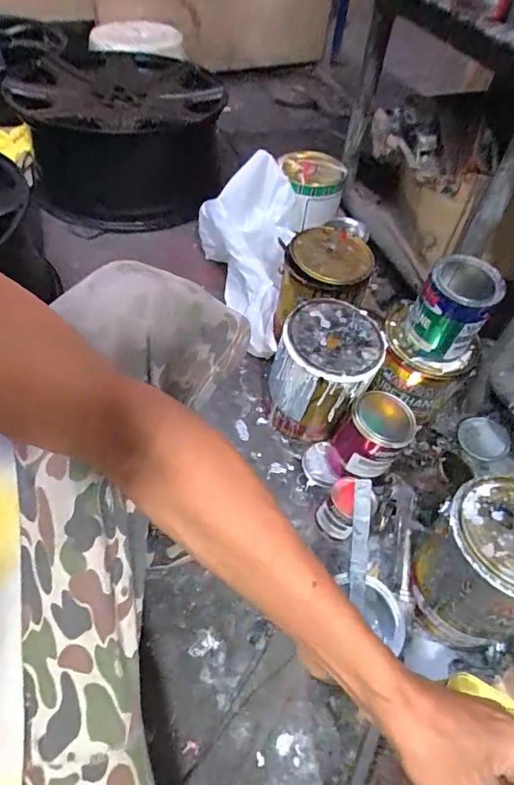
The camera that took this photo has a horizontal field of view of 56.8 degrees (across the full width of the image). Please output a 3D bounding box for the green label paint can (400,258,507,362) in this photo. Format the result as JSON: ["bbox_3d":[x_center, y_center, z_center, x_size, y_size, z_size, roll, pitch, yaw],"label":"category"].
[{"bbox_3d":[0.300,-0.128,0.731,0.103,0.120,0.109,3,53,-4],"label":"green label paint can"}]

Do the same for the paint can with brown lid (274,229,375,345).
[{"bbox_3d":[0.136,-0.200,0.938,0.161,0.179,0.170,36,58,20],"label":"paint can with brown lid"}]

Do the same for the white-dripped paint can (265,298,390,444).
[{"bbox_3d":[0.118,-0.029,0.829,0.155,0.214,0.158,3,53,-4],"label":"white-dripped paint can"}]

